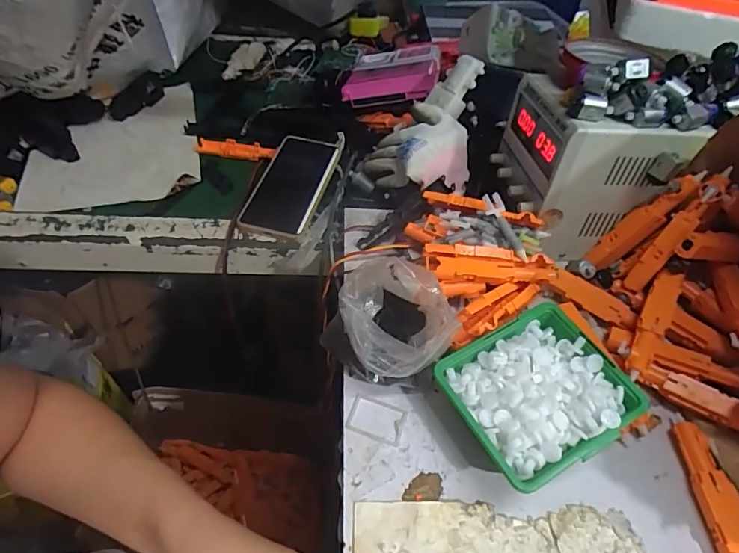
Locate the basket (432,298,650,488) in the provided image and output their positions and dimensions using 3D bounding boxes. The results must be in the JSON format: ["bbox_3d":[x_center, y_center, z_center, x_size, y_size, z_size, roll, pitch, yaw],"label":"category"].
[{"bbox_3d":[0.129,0.100,0.375,0.120,0.060,0.110,-20,53,-22],"label":"basket"}]

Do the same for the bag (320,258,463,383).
[{"bbox_3d":[0.014,0.044,0.390,0.101,0.087,0.083,30,52,20],"label":"bag"}]

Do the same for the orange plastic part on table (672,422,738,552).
[{"bbox_3d":[0.262,0.174,0.355,0.027,0.021,0.121,5,48,-2],"label":"orange plastic part on table"}]

